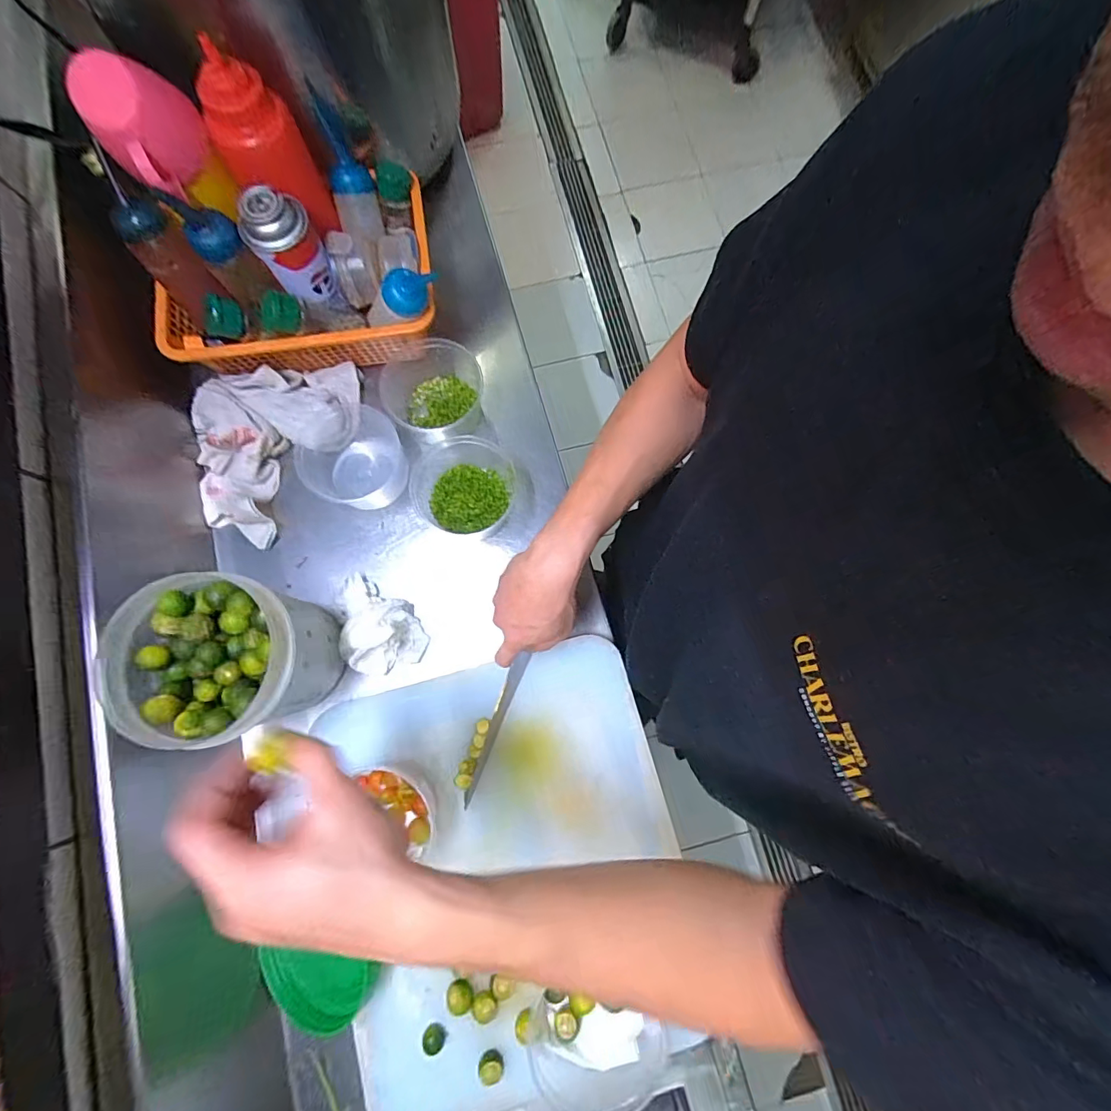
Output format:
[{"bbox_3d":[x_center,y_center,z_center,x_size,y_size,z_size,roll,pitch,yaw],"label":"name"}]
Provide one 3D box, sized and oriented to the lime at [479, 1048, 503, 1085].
[{"bbox_3d":[-0.058,0.460,0.425,0.020,0.018,0.017,39,81,6],"label":"lime"}]

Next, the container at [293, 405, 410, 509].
[{"bbox_3d":[-0.235,-0.109,0.557,0.123,0.055,0.110,-32,81,-6],"label":"container"}]

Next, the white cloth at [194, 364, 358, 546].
[{"bbox_3d":[-0.338,-0.149,0.564,0.159,0.052,0.244,36,81,6],"label":"white cloth"}]

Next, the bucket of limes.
[{"bbox_3d":[-0.294,0.097,0.455,0.144,0.159,0.138,-18,80,-4],"label":"bucket of limes"}]

